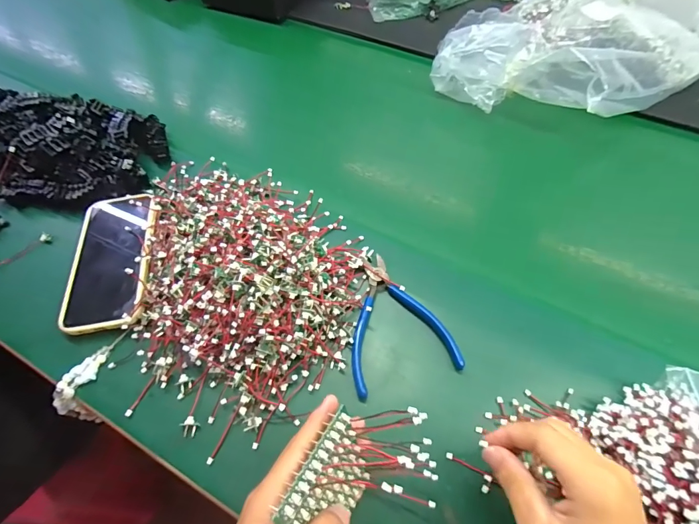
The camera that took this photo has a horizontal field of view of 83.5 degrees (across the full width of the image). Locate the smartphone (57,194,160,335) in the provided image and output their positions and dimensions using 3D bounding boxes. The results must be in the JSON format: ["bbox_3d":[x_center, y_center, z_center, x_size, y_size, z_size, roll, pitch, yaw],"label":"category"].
[{"bbox_3d":[-0.258,-0.006,0.425,0.090,0.012,0.169,-13,58,-1],"label":"smartphone"}]

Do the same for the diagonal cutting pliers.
[{"bbox_3d":[0.036,0.055,0.390,0.101,0.009,0.135,-17,58,-9],"label":"diagonal cutting pliers"}]

